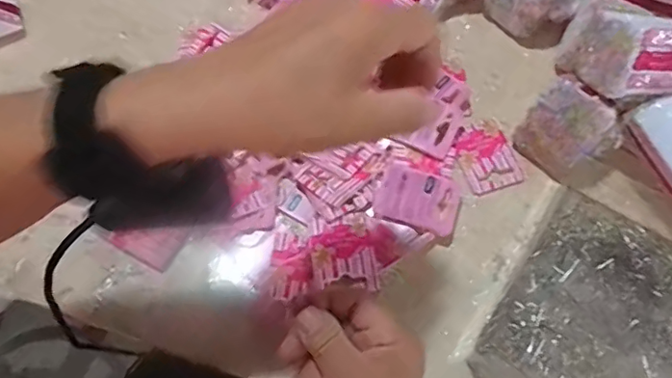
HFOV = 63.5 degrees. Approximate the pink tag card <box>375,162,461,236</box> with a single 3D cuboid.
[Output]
[{"bbox_3d":[0.064,0.007,0.416,0.060,0.004,0.046,18,66,7],"label":"pink tag card"}]

